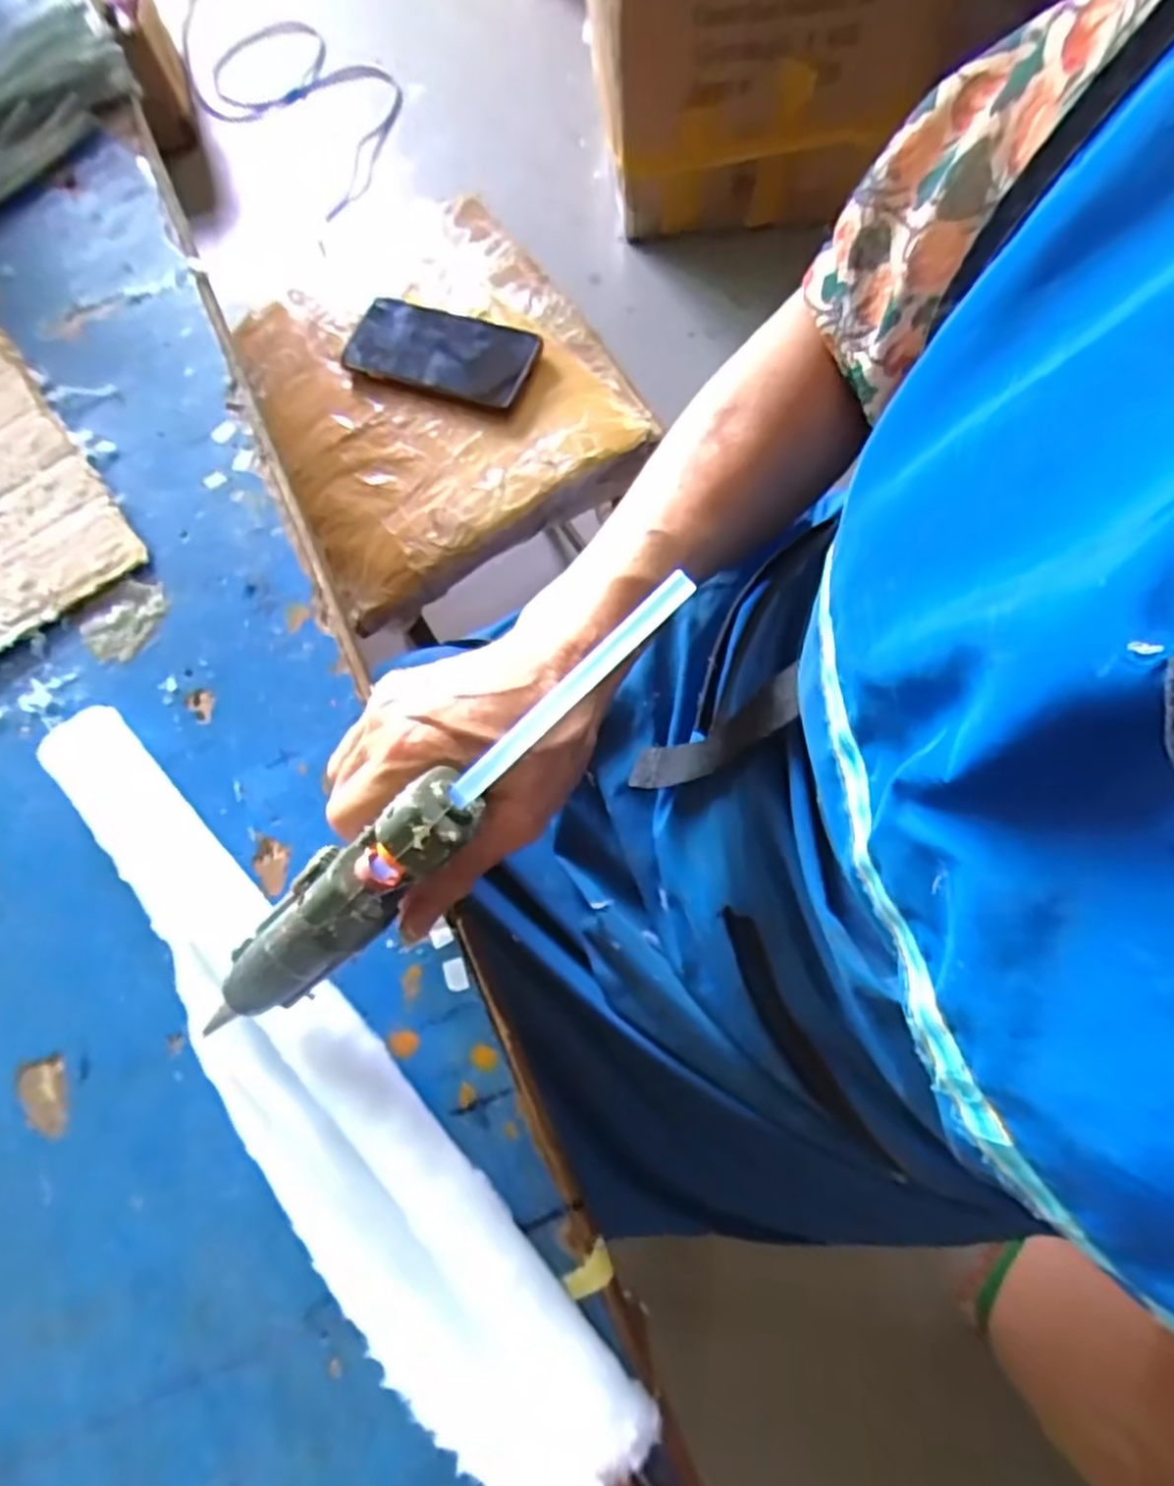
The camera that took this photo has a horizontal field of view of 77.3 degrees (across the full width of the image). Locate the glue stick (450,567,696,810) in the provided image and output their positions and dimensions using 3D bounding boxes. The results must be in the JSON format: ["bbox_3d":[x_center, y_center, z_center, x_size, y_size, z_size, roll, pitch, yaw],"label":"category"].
[{"bbox_3d":[-0.006,-0.014,0.213,0.093,0.004,0.007,-43,75,12],"label":"glue stick"}]

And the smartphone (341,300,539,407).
[{"bbox_3d":[-0.131,-0.348,0.650,0.173,0.009,0.079,19,86,12],"label":"smartphone"}]

